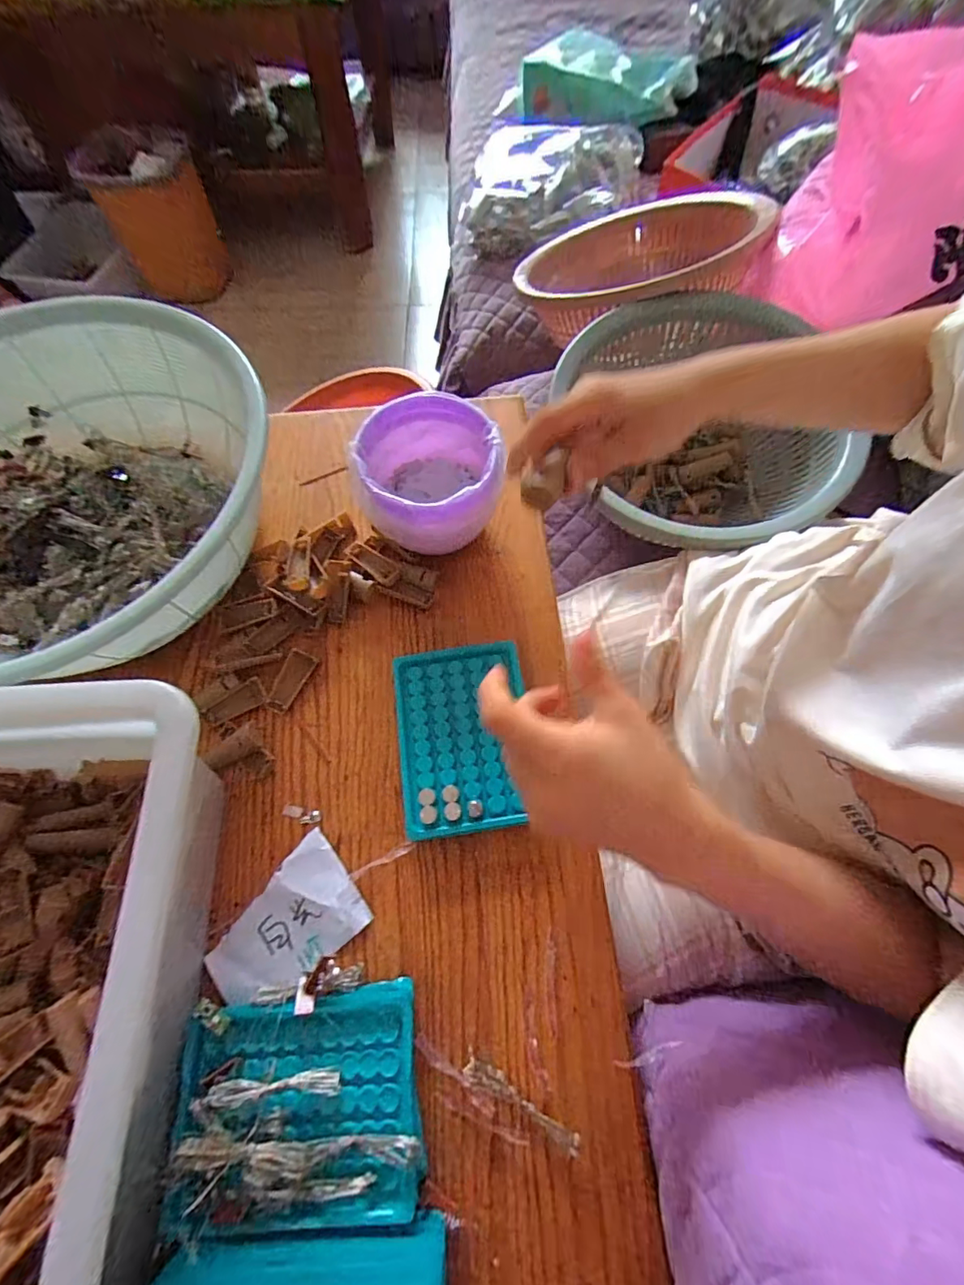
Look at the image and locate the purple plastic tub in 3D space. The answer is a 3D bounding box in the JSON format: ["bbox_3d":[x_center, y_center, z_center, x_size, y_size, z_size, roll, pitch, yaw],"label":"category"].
[{"bbox_3d":[-0.040,-0.129,0.412,0.107,0.088,0.108,0,66,1],"label":"purple plastic tub"}]

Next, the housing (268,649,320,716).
[{"bbox_3d":[-0.151,0.030,0.390,0.022,0.004,0.050,29,71,-4],"label":"housing"}]

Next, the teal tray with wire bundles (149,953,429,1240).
[{"bbox_3d":[-0.099,0.247,0.268,0.128,0.039,0.106,-7,66,-2],"label":"teal tray with wire bundles"}]

